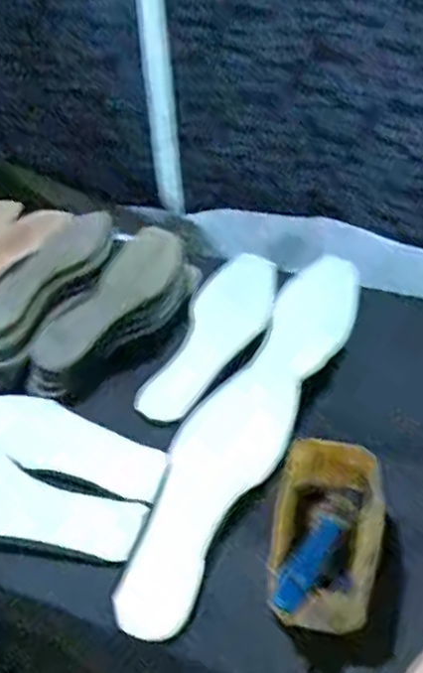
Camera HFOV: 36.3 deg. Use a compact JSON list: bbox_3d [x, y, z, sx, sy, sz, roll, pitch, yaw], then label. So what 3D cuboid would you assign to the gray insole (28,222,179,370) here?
[{"bbox_3d":[-0.117,-0.043,0.751,0.018,0.070,0.228,15,53,40],"label":"gray insole"}]

